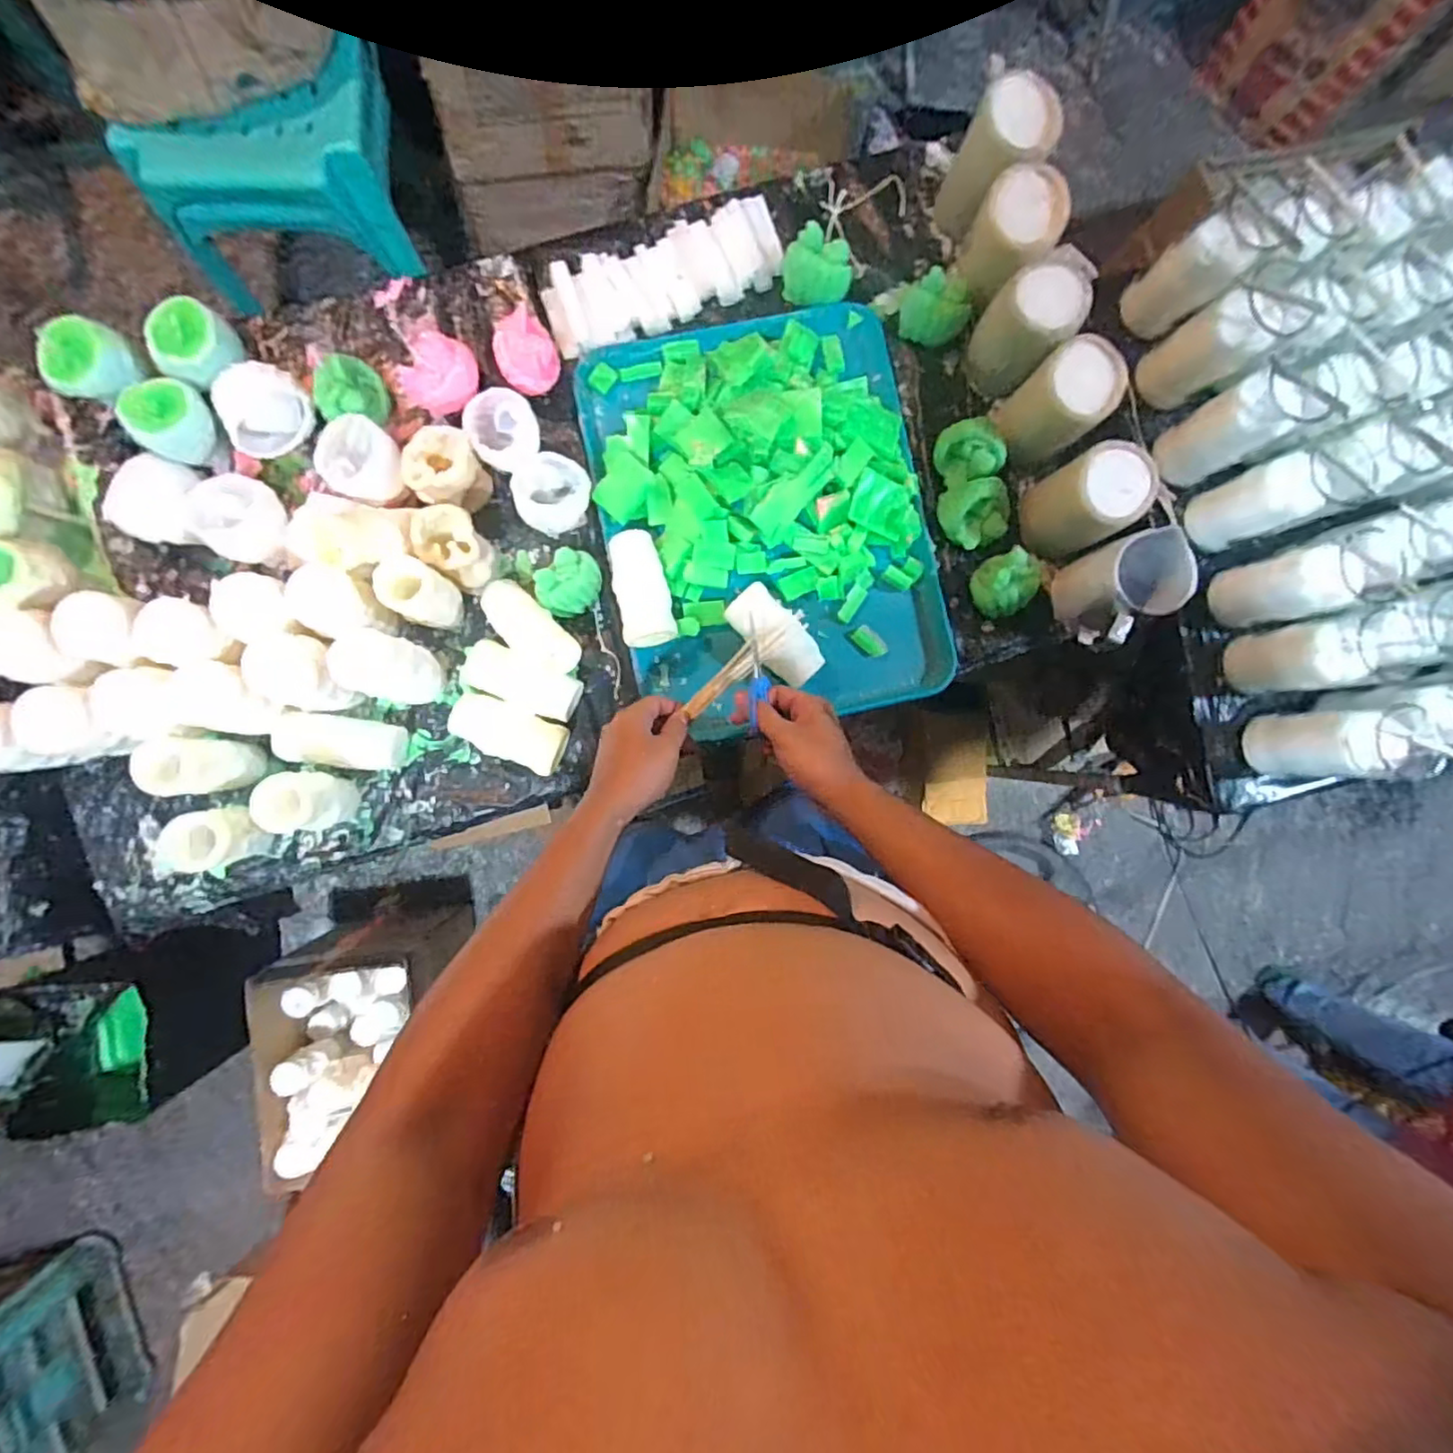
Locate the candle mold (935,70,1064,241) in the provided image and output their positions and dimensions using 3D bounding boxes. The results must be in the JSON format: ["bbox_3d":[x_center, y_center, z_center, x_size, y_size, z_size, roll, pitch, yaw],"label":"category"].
[{"bbox_3d":[0.279,-0.589,0.657,0.085,0.101,0.078,0,89,-4],"label":"candle mold"}]

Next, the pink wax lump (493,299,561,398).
[{"bbox_3d":[-0.208,-0.388,0.657,0.062,0.050,0.080,-24,91,-4],"label":"pink wax lump"}]

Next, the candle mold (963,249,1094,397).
[{"bbox_3d":[0.307,-0.410,0.642,0.079,0.118,0.080,0,89,-4],"label":"candle mold"}]

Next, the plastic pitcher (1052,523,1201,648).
[{"bbox_3d":[0.413,-0.141,0.662,0.084,0.099,0.105,-7,90,-4],"label":"plastic pitcher"}]

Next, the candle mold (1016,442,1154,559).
[{"bbox_3d":[0.375,-0.235,0.665,0.082,0.106,0.085,-25,91,-4],"label":"candle mold"}]

